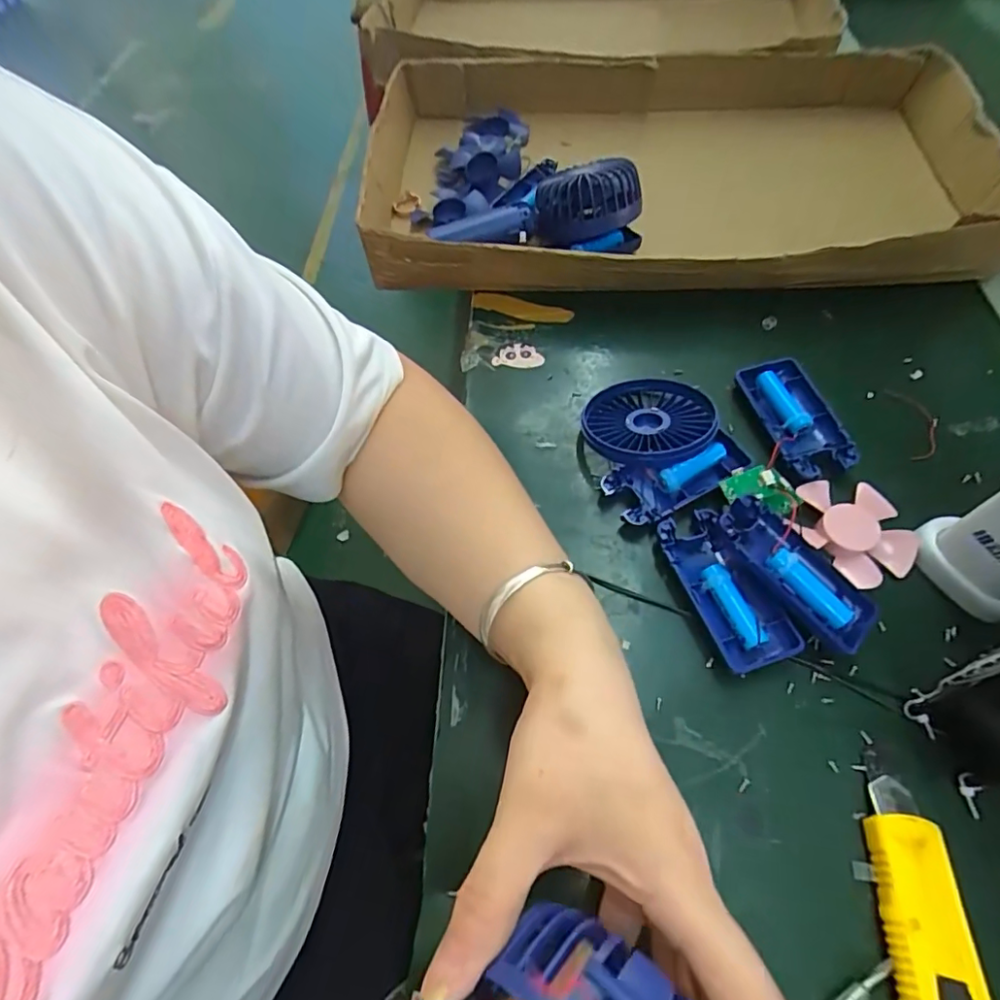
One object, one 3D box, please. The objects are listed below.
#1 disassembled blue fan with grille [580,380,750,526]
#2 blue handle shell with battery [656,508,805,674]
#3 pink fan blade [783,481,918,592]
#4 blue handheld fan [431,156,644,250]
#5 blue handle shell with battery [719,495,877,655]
[{"bbox_3d":[0.103,-0.043,0.360,0.092,0.031,0.103,-22,61,-10],"label":"disassembled blue fan with grille"},{"bbox_3d":[0.128,0.051,0.313,0.045,0.017,0.093,-18,61,-7],"label":"blue handle shell with battery"},{"bbox_3d":[0.213,0.016,0.327,0.058,0.013,0.070,-28,62,-13],"label":"pink fan blade"},{"bbox_3d":[0.028,-0.239,0.452,0.171,0.054,0.067,2,60,4],"label":"blue handheld fan"},{"bbox_3d":[0.165,0.041,0.308,0.047,0.017,0.094,-30,70,-32],"label":"blue handle shell with battery"}]

